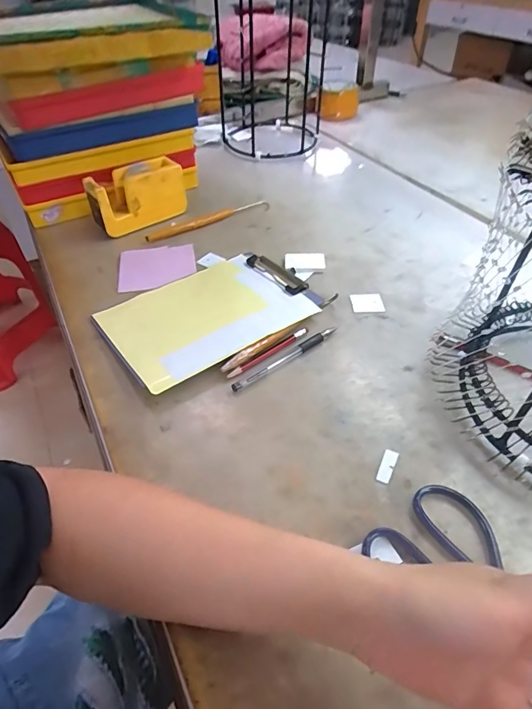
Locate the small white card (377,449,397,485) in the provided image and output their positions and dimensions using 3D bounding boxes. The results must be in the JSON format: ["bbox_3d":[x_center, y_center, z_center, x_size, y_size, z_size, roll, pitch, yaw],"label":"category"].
[{"bbox_3d":[0.099,0.090,0.349,0.011,0.004,0.031,19,48,19],"label":"small white card"}]

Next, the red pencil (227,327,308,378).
[{"bbox_3d":[0.005,-0.003,0.436,0.106,0.004,0.008,-32,52,-28],"label":"red pencil"}]

